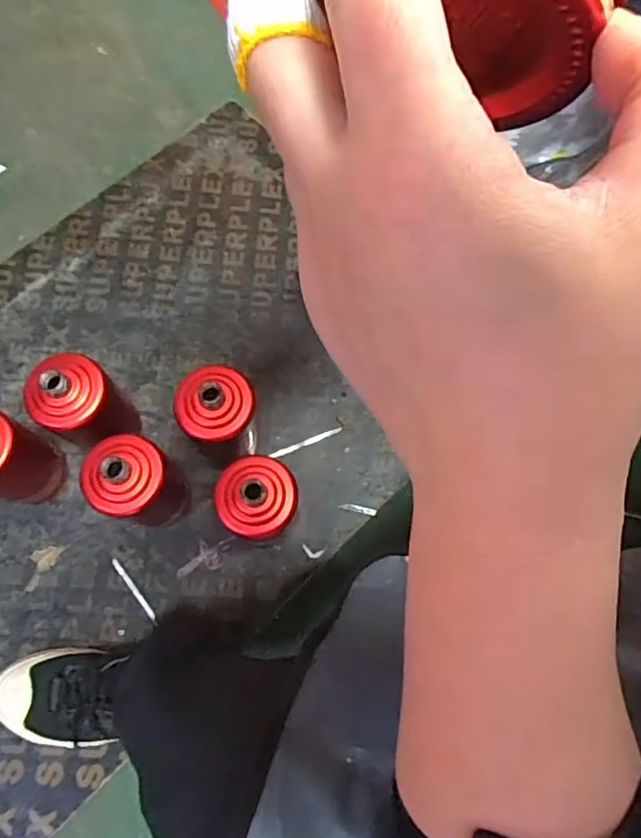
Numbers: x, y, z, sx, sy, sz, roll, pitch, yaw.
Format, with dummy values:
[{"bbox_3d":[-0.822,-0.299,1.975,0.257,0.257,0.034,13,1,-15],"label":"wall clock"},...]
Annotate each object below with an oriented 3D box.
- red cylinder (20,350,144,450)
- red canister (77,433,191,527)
[{"bbox_3d":[-0.264,-0.010,0.656,0.080,0.187,0.077,0,74,-1],"label":"red cylinder"},{"bbox_3d":[-0.196,0.076,0.635,0.078,0.187,0.072,0,74,-1],"label":"red canister"}]

